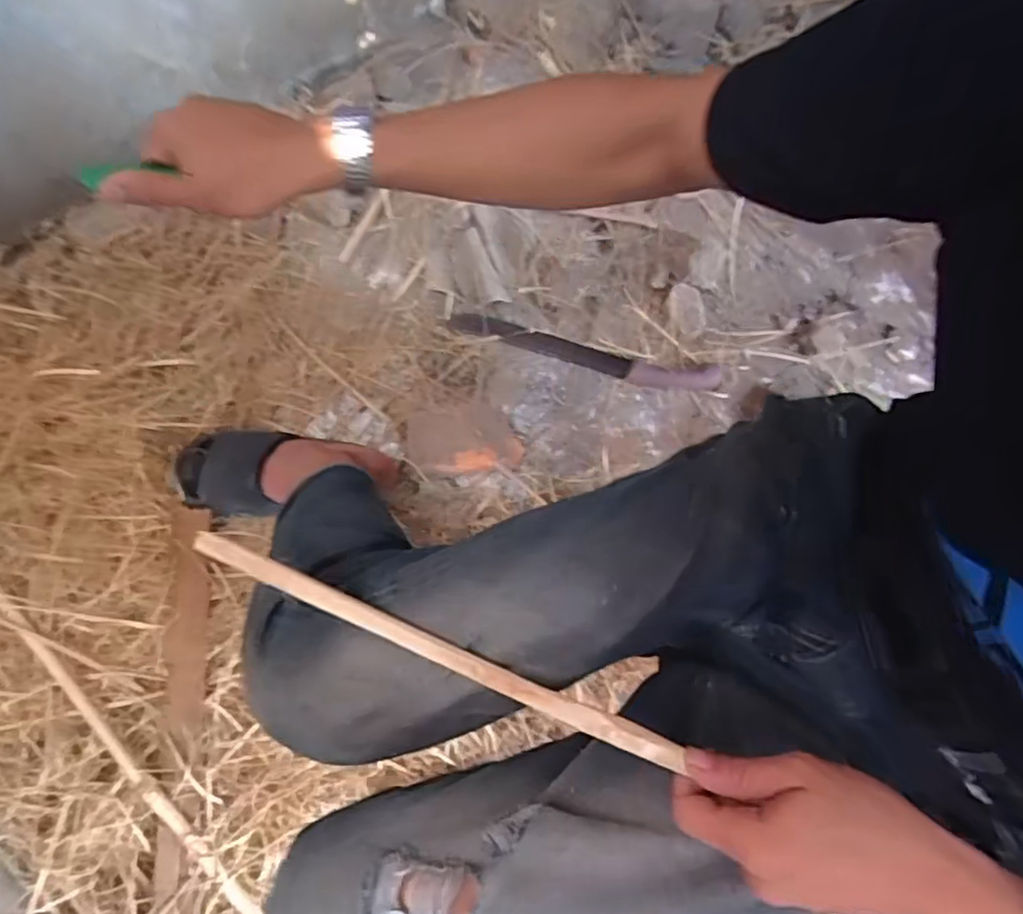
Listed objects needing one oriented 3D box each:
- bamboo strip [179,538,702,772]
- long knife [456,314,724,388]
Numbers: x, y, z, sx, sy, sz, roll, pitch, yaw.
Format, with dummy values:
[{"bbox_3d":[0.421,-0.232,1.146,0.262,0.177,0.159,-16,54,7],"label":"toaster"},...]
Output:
[{"bbox_3d":[-0.043,0.114,0.376,0.303,0.009,0.014,25,73,0],"label":"bamboo strip"},{"bbox_3d":[0.104,-0.155,0.945,0.403,0.016,0.052,14,72,6],"label":"long knife"}]

